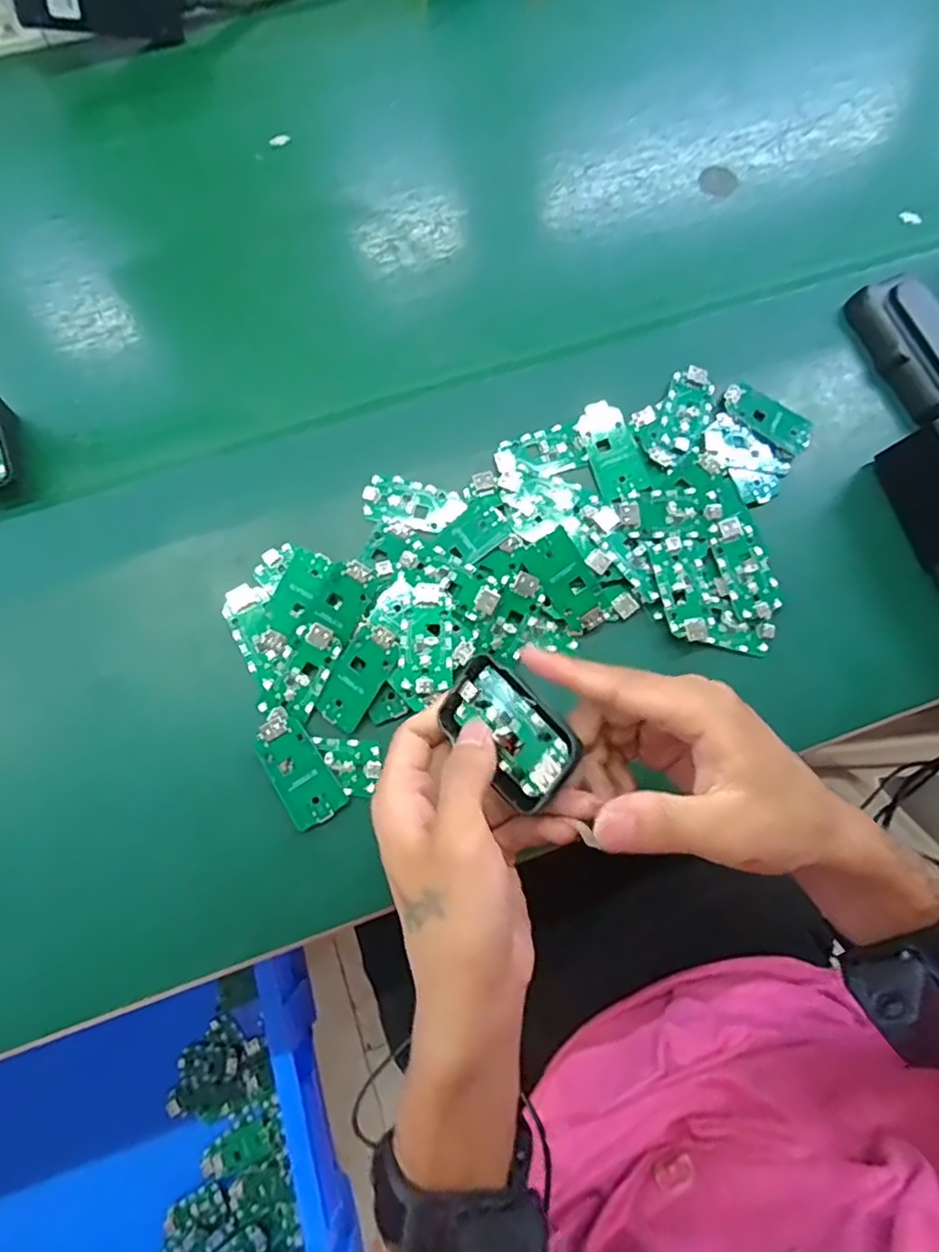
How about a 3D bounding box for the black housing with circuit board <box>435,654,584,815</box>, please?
[{"bbox_3d":[0.017,0.046,0.280,0.070,0.008,0.041,44,106,37],"label":"black housing with circuit board"}]

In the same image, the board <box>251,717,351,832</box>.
[{"bbox_3d":[-0.099,0.083,0.360,0.031,0.006,0.062,-32,79,-8],"label":"board"}]

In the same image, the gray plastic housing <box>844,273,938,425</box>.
[{"bbox_3d":[0.305,-0.192,0.426,0.042,0.030,0.100,-28,79,-8],"label":"gray plastic housing"}]

